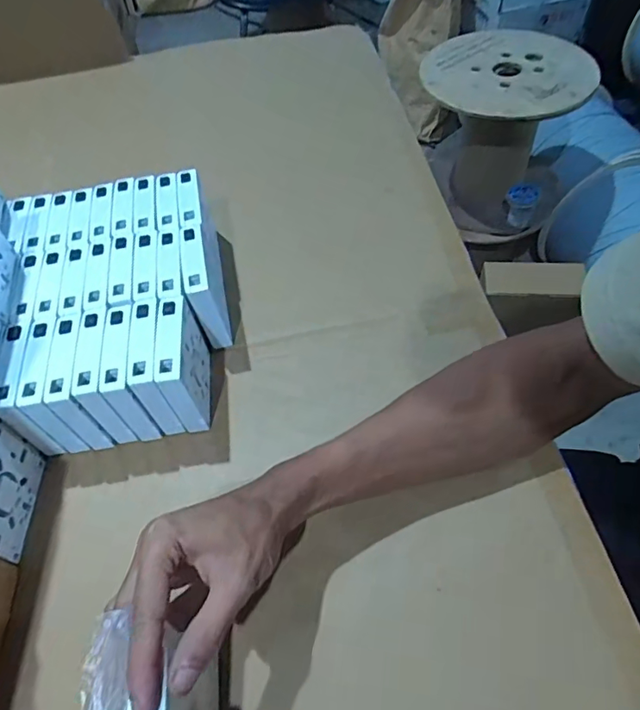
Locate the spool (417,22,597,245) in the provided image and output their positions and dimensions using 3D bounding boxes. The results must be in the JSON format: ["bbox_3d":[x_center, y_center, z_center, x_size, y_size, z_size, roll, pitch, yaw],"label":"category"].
[{"bbox_3d":[0.392,-0.497,1.167,0.321,0.314,0.341,0,56,5],"label":"spool"}]

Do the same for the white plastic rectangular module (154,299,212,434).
[{"bbox_3d":[-0.116,0.008,0.444,0.024,0.083,0.086,-8,55,-1],"label":"white plastic rectangular module"}]

